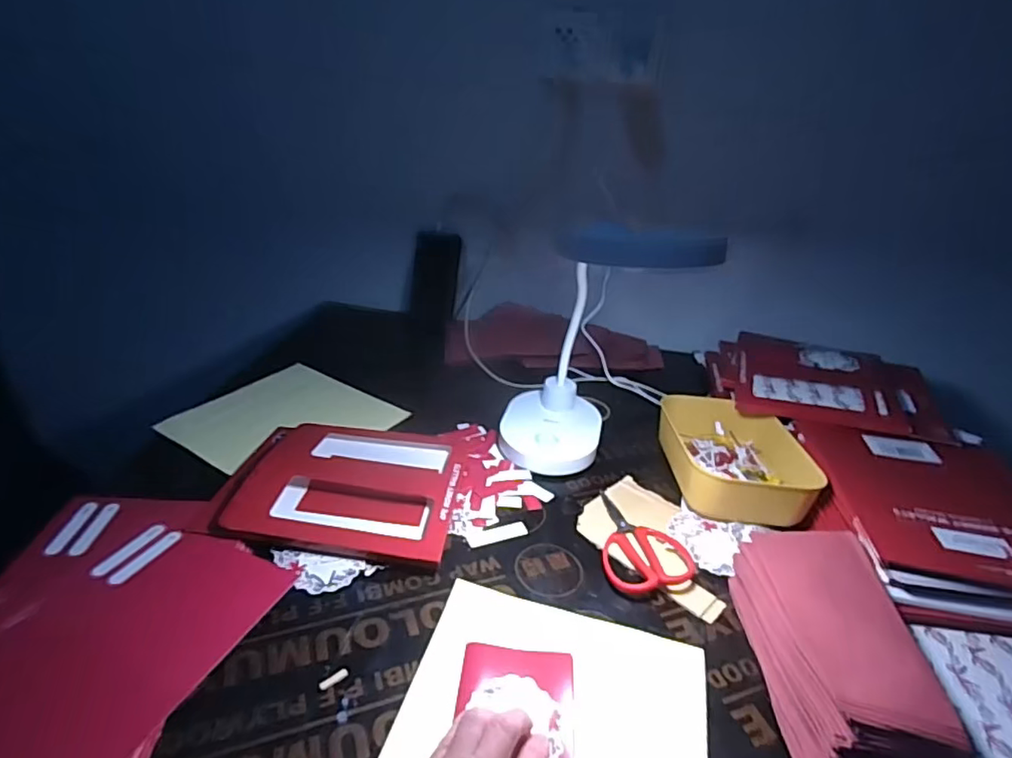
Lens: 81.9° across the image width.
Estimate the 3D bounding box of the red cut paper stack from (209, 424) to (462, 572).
[{"bbox_3d":[-0.162,0.100,0.614,0.220,0.026,0.202,5,30,3],"label":"red cut paper stack"}]

